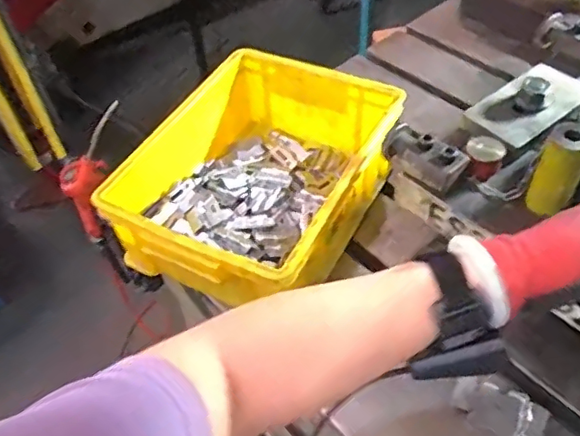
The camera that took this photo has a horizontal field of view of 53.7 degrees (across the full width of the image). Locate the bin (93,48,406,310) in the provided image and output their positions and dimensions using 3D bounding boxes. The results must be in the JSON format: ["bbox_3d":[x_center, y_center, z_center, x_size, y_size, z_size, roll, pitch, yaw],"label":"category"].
[{"bbox_3d":[-0.037,-0.049,0.736,0.262,0.126,0.336,18,53,19],"label":"bin"}]

